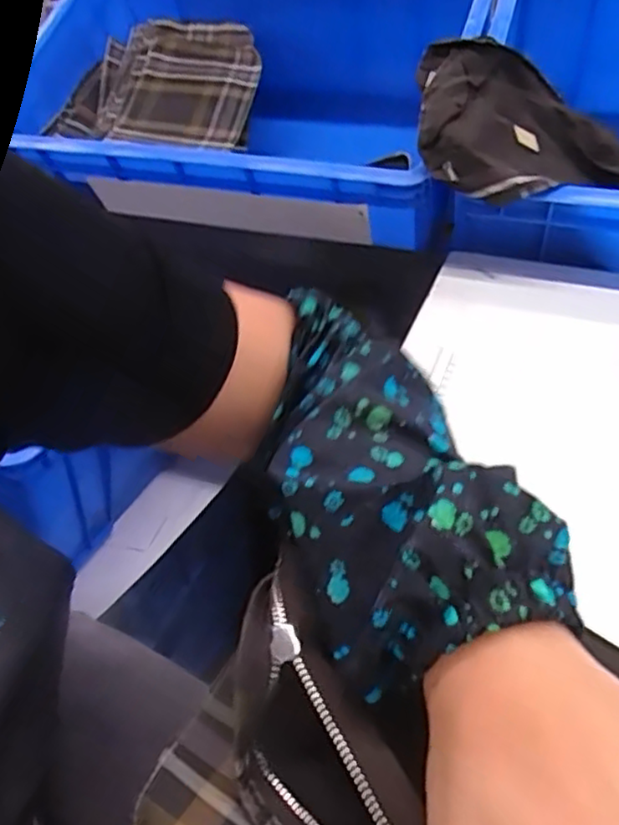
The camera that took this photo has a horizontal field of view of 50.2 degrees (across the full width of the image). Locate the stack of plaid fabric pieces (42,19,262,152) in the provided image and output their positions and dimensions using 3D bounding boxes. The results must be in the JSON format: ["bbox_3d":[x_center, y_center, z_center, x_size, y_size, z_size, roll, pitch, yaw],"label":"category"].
[{"bbox_3d":[-0.185,-0.406,0.828,0.244,0.050,0.185,11,74,13],"label":"stack of plaid fabric pieces"}]

